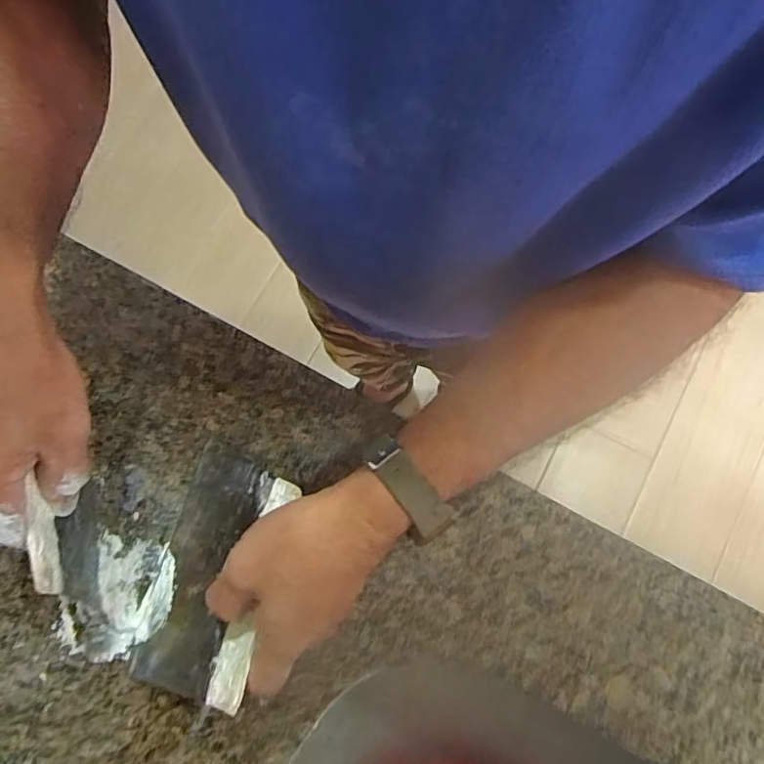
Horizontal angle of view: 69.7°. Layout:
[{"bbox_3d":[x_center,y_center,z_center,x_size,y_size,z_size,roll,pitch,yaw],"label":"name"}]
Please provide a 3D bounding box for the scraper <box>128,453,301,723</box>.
[{"bbox_3d":[-0.101,0.115,0.325,0.094,0.006,0.136,4,73,40],"label":"scraper"}]

